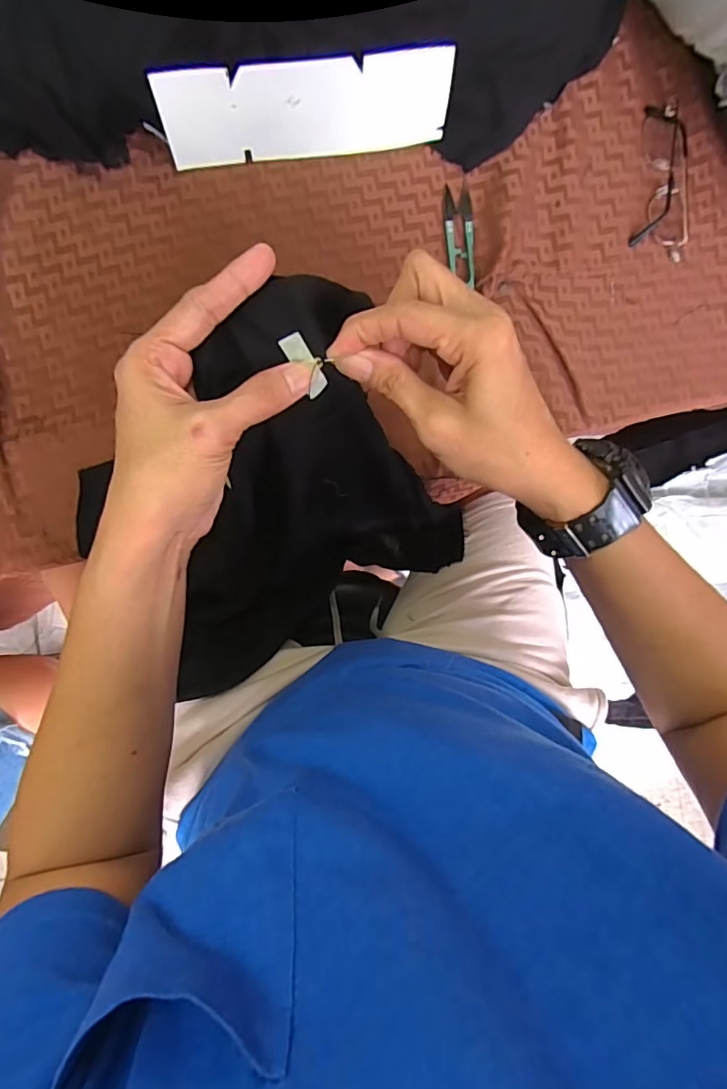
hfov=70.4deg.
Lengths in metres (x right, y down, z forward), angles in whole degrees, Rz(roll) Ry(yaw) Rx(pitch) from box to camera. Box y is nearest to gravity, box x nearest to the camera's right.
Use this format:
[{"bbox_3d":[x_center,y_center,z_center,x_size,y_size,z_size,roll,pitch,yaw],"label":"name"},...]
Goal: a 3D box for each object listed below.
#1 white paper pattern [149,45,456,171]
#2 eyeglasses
[{"bbox_3d":[-0.044,-0.350,0.417,0.228,0.069,0.005,-10,72,-5],"label":"white paper pattern"},{"bbox_3d":[0.275,-0.332,0.461,0.049,0.019,0.137,8,87,-2],"label":"eyeglasses"}]

